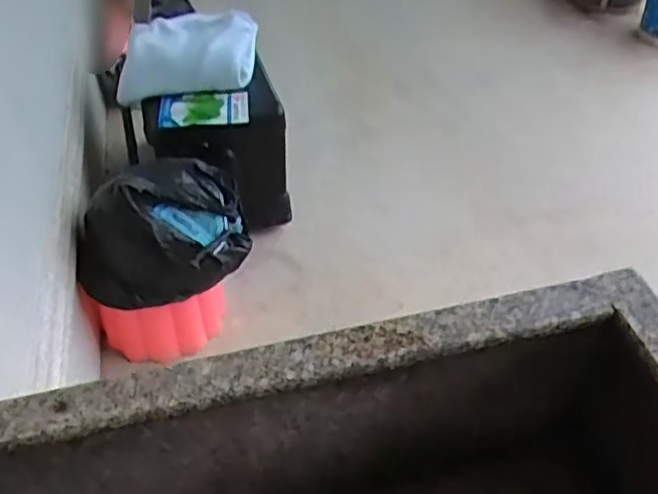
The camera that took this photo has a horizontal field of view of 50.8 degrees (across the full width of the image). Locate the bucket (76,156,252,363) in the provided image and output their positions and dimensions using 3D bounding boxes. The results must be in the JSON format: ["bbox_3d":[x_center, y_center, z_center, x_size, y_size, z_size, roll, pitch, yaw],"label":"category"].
[{"bbox_3d":[-0.325,0.019,1.407,0.321,0.371,0.279,-2,43,-1],"label":"bucket"}]

